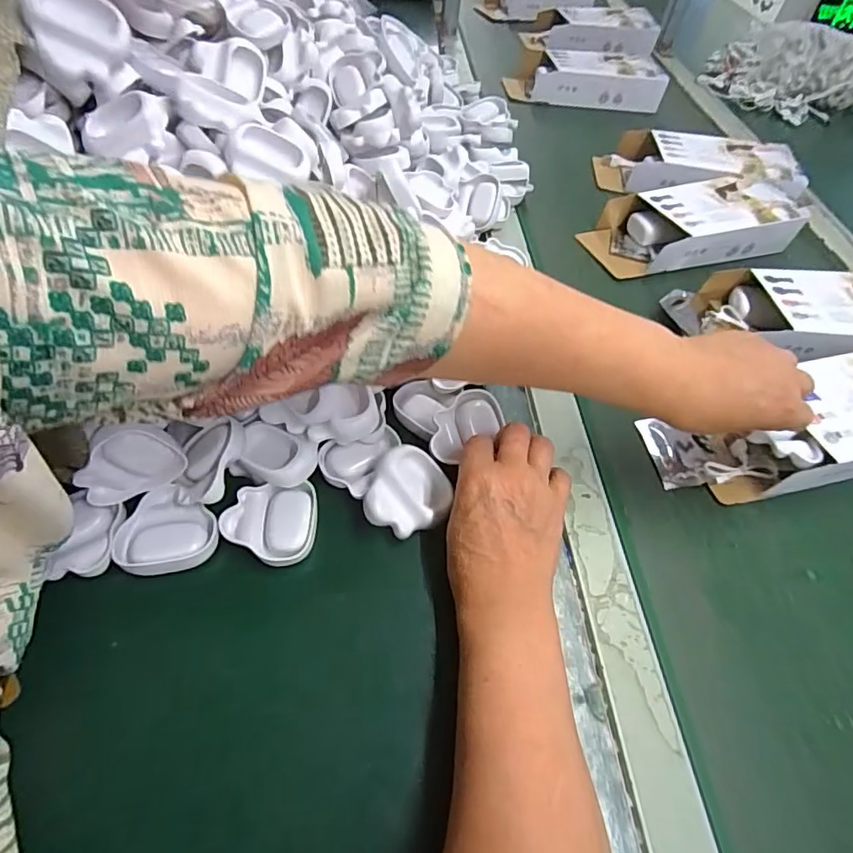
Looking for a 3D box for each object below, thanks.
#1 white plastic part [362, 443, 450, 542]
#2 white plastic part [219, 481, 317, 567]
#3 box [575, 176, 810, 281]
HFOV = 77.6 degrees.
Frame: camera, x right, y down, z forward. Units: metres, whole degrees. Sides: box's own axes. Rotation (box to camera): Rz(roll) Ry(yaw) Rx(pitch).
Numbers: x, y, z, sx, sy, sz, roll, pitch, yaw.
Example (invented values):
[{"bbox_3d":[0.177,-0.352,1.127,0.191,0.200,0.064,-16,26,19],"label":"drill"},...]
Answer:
[{"bbox_3d":[-0.012,0.047,0.379,0.054,0.022,0.061,23,55,11],"label":"white plastic part"},{"bbox_3d":[-0.108,0.069,0.369,0.062,0.012,0.059,-1,54,-6],"label":"white plastic part"},{"bbox_3d":[0.311,-0.239,0.628,0.240,0.067,0.121,-15,57,-16],"label":"box"}]

